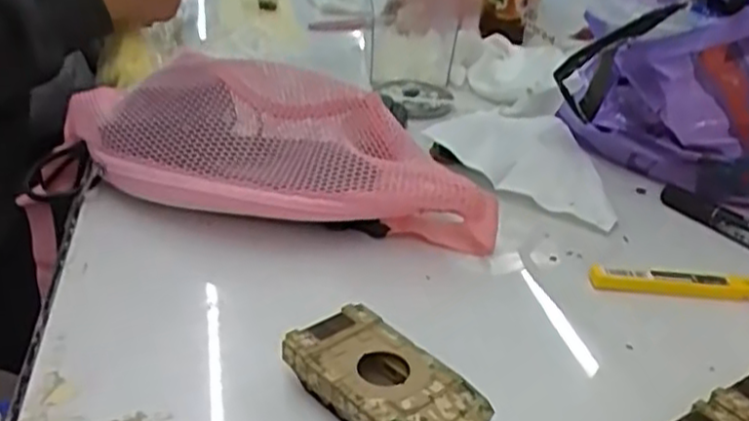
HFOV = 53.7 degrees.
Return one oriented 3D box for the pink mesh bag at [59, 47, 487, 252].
[{"bbox_3d":[-0.071,-0.044,0.493,0.296,0.087,0.106,8,29,5],"label":"pink mesh bag"}]

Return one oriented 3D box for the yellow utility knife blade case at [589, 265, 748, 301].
[{"bbox_3d":[0.185,0.045,0.453,0.102,0.009,0.019,6,29,1],"label":"yellow utility knife blade case"}]

